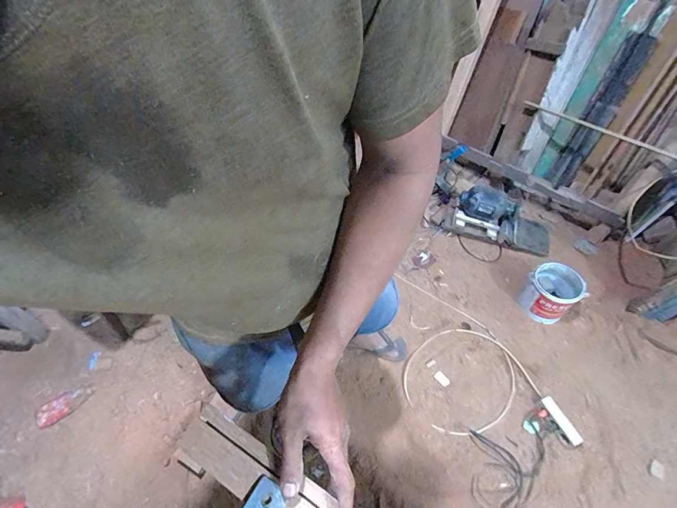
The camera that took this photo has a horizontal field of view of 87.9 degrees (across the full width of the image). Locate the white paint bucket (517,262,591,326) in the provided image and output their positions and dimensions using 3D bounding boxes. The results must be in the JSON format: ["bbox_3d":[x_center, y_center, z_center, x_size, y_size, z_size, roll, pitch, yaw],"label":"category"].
[{"bbox_3d":[0.848,0.157,1.420,0.200,0.168,0.190,-30,60,-20],"label":"white paint bucket"}]

